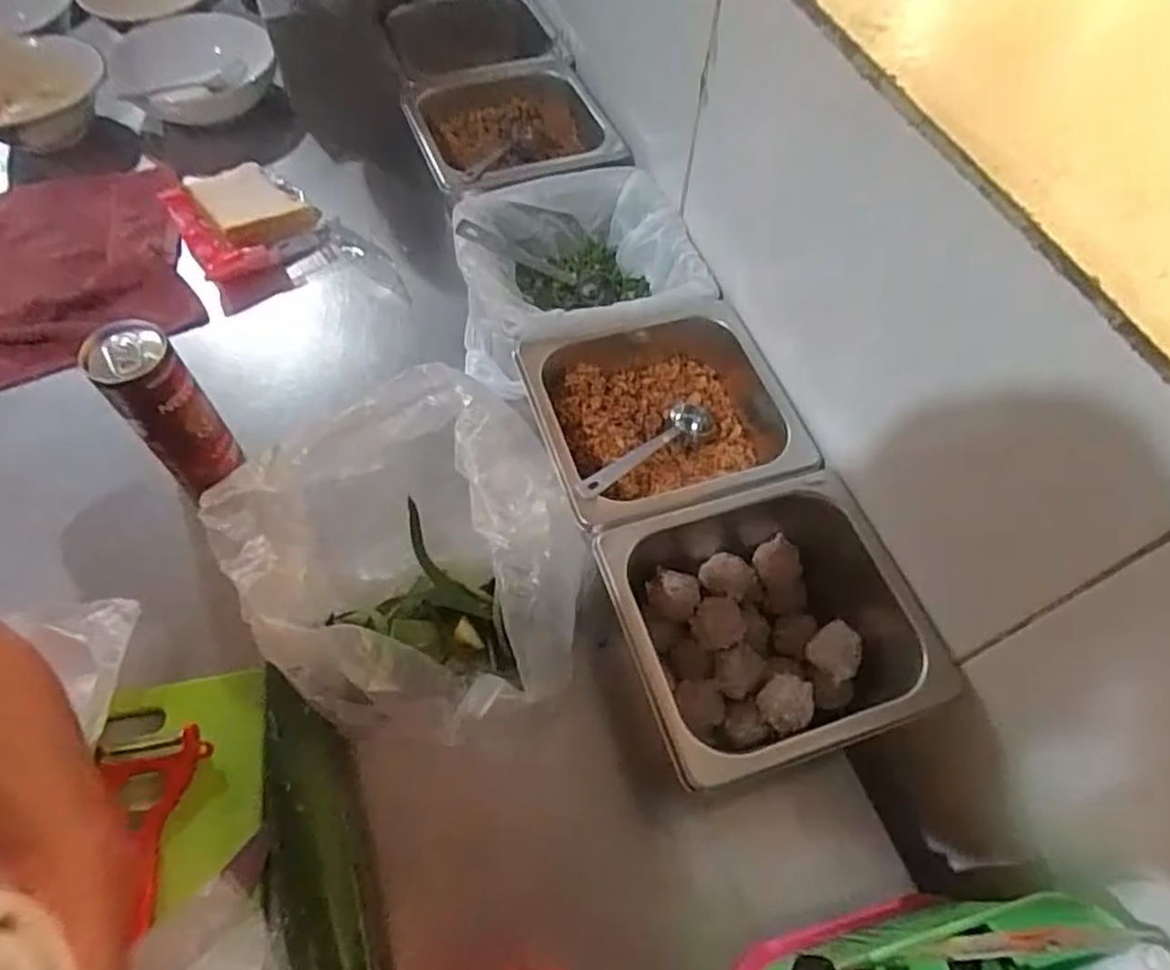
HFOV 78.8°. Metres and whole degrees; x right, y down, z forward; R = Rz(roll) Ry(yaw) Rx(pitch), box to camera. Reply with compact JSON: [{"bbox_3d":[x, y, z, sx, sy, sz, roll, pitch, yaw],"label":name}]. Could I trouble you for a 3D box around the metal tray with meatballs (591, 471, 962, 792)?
[{"bbox_3d":[0.113,0.090,0.453,0.178,0.090,0.160,-16,61,-12],"label":"metal tray with meatballs"}]

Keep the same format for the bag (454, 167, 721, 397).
[{"bbox_3d":[-0.010,-0.173,0.591,0.185,0.087,0.166,-14,60,-11],"label":"bag"}]

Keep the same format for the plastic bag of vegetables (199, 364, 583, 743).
[{"bbox_3d":[-0.105,0.052,0.451,0.190,0.124,0.203,-24,63,-16],"label":"plastic bag of vegetables"}]

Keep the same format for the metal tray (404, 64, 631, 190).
[{"bbox_3d":[-0.068,-0.323,0.673,0.177,0.071,0.181,-17,61,-13],"label":"metal tray"}]

